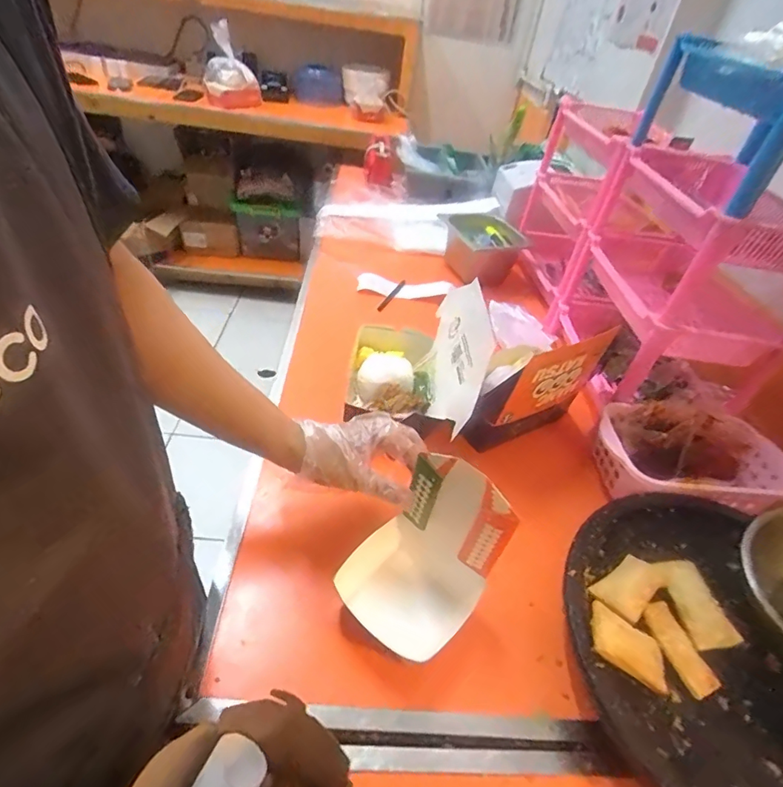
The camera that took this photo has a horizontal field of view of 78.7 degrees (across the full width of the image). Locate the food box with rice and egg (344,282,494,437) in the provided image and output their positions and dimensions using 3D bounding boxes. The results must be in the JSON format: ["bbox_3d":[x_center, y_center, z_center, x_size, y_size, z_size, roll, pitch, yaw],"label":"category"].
[{"bbox_3d":[0.031,-0.053,0.678,0.164,0.136,0.239,6,41,-5],"label":"food box with rice and egg"}]

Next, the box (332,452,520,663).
[{"bbox_3d":[0.025,0.149,0.445,0.108,0.163,0.134,32,47,27],"label":"box"}]

